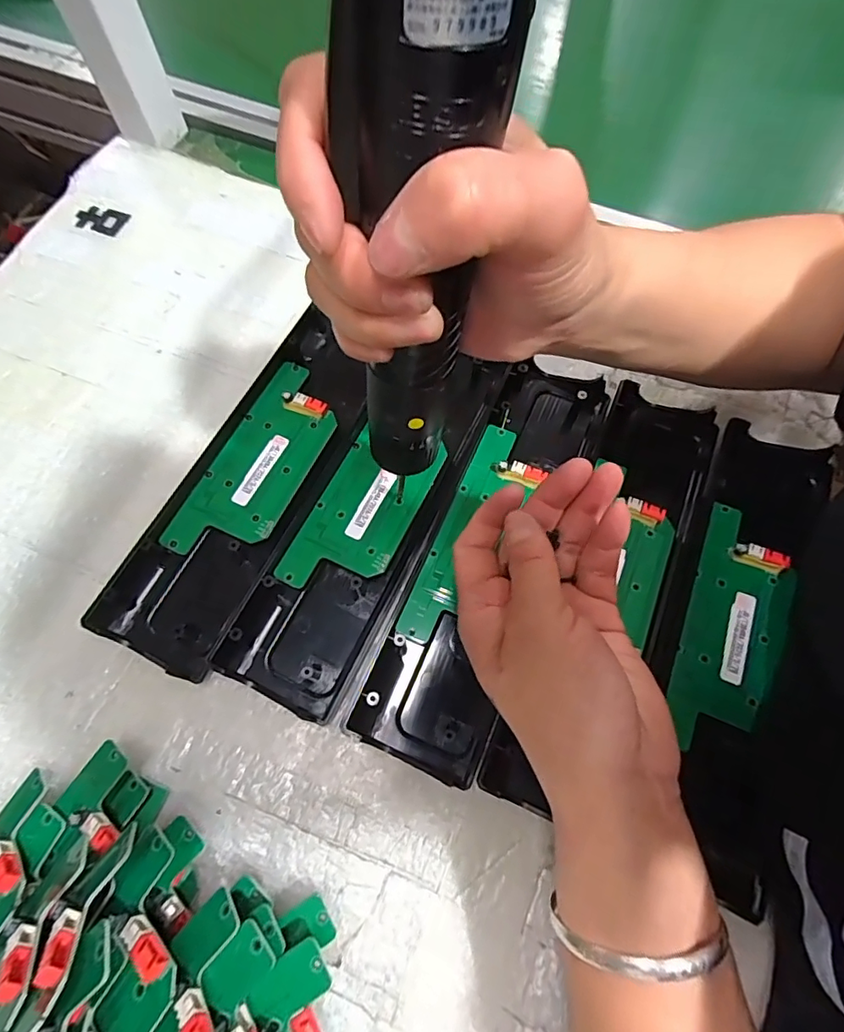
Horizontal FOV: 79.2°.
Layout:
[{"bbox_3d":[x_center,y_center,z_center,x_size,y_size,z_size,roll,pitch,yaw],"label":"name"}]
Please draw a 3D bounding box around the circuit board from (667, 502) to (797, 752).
[{"bbox_3d":[0.167,0.056,0.269,0.047,0.010,0.126,23,69,9],"label":"circuit board"}]

